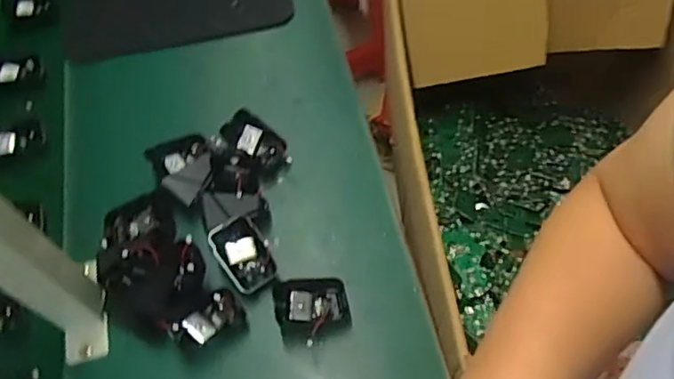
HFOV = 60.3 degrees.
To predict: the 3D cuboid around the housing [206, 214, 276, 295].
[{"bbox_3d":[-0.092,0.064,0.573,0.047,0.018,0.069,-33,80,-7],"label":"housing"}]

